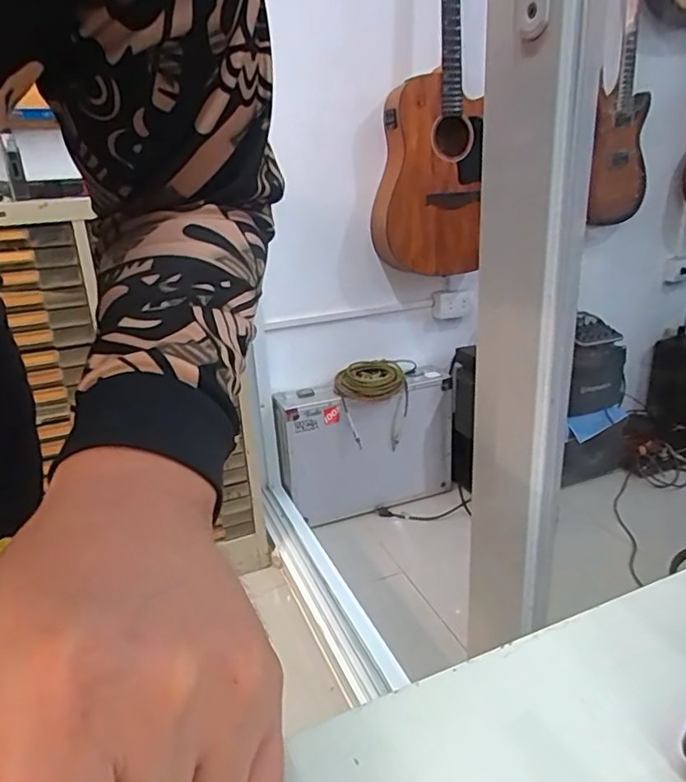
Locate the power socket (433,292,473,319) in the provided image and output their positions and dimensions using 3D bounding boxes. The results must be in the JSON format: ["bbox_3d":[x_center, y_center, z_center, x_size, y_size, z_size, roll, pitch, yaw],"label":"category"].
[{"bbox_3d":[0.328,-0.259,1.710,0.118,0.078,0.035,2,20,18],"label":"power socket"}]

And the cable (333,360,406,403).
[{"bbox_3d":[0.078,-0.031,1.599,0.198,0.037,0.139,-14,54,-11],"label":"cable"}]

